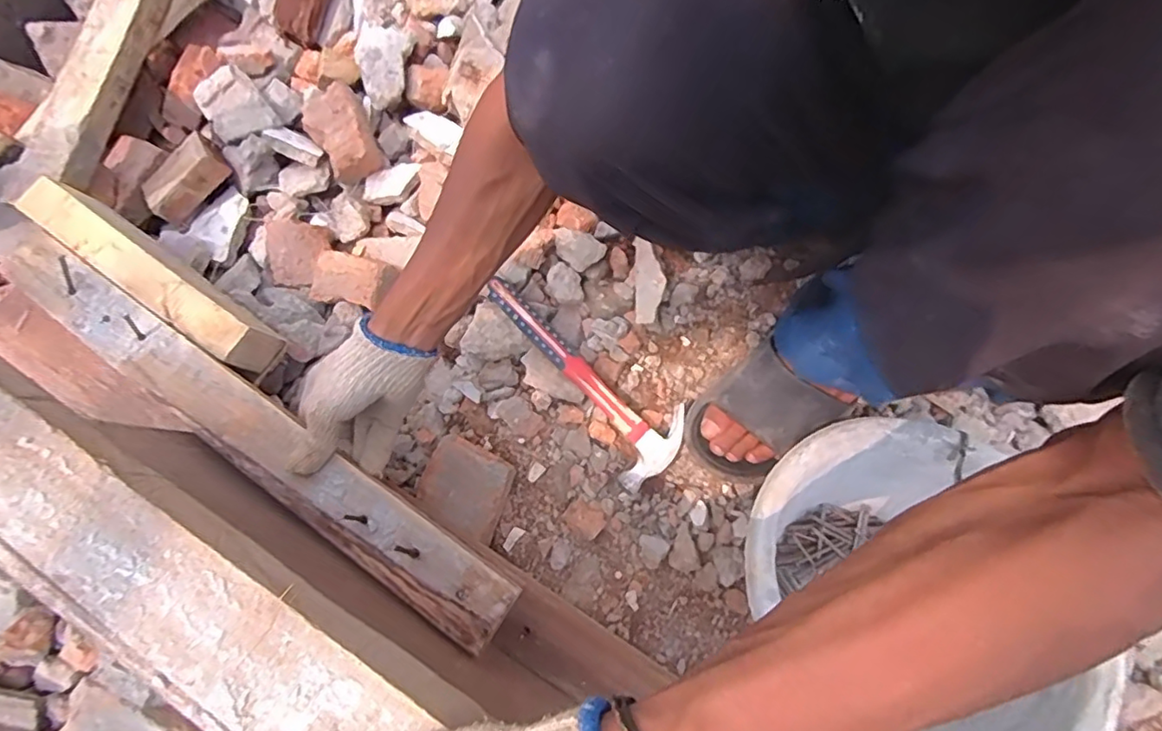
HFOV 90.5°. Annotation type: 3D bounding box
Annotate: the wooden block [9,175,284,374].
[{"bbox_3d":[-0.422,-0.089,0.572,0.273,0.085,0.054,34,79,9],"label":"wooden block"}]

